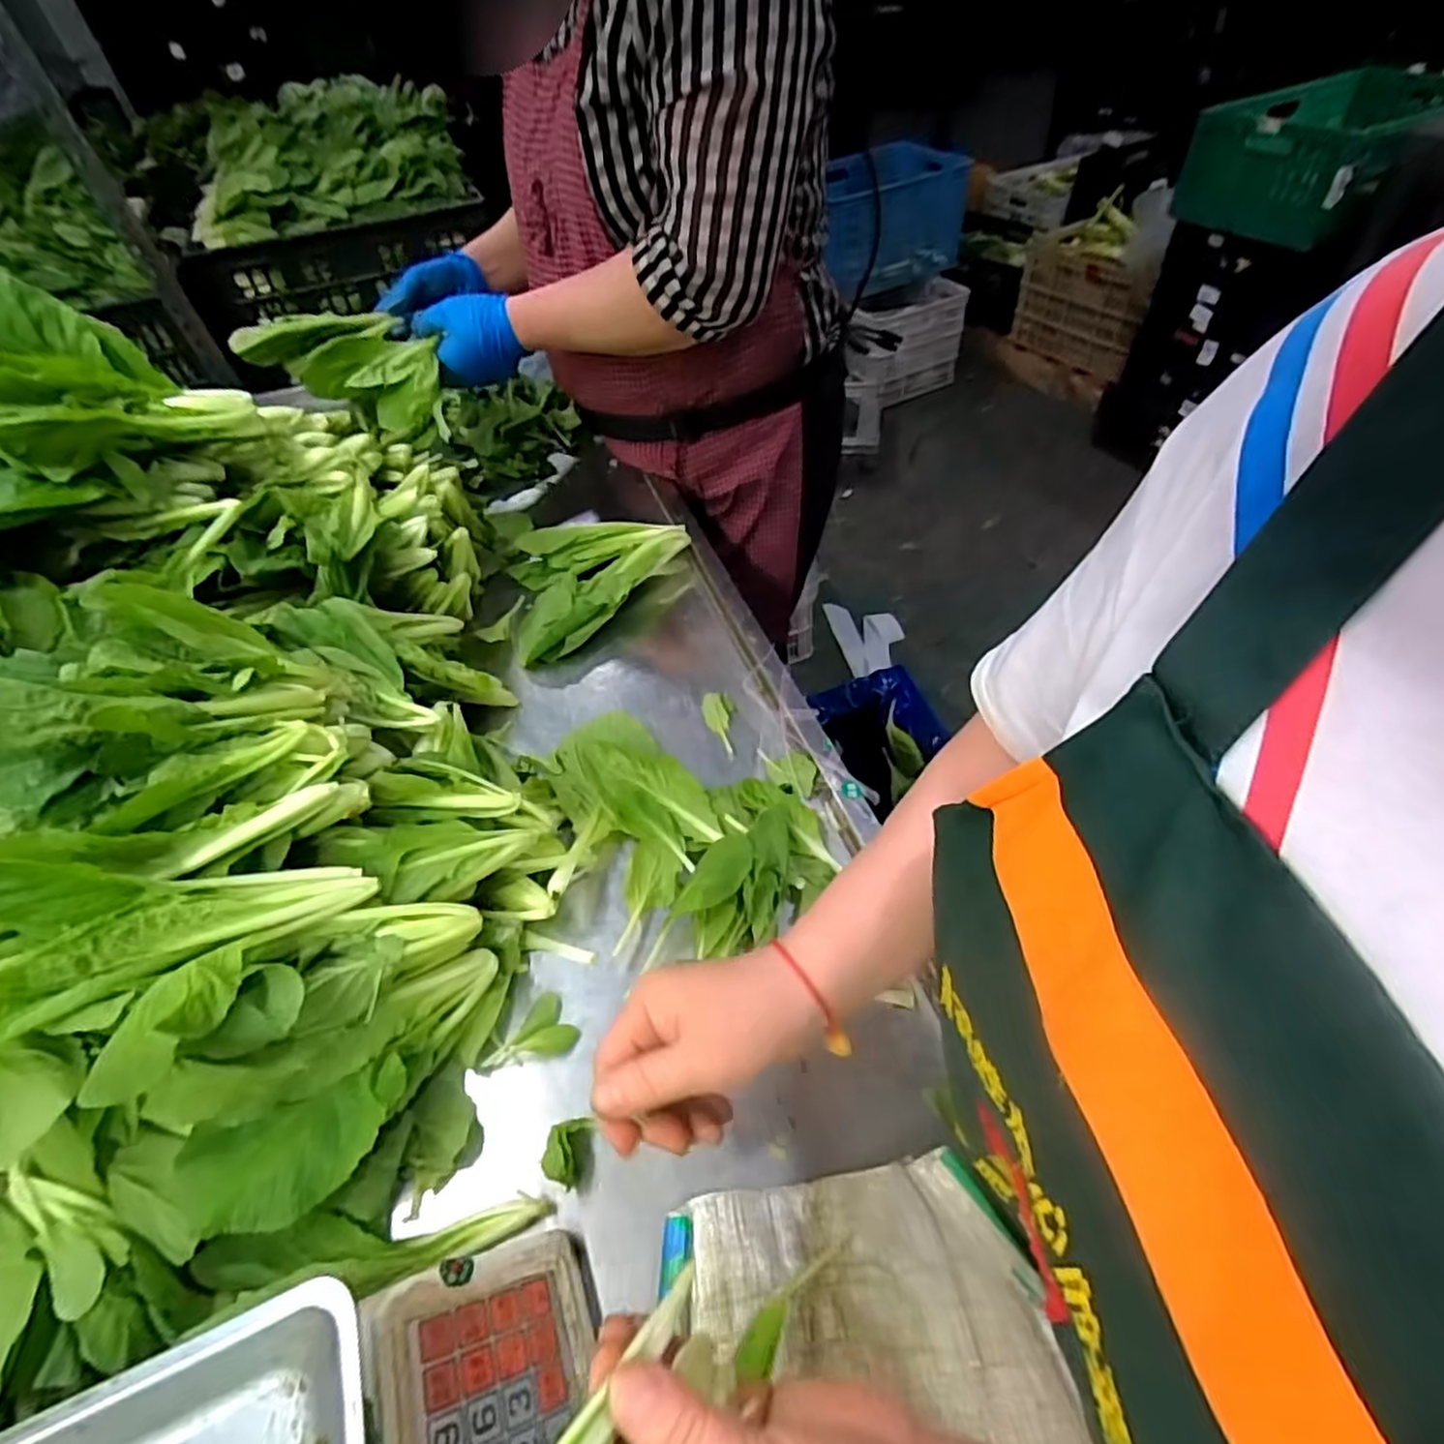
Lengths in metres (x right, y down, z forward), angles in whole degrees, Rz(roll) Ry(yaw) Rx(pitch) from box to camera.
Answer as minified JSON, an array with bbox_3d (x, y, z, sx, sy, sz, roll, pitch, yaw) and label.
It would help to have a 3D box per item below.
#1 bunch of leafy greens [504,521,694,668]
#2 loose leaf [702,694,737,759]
[{"bbox_3d":[-0.127,-0.153,0.733,0.186,0.037,0.180,-12,50,-4],"label":"bunch of leafy greens"},{"bbox_3d":[-0.003,0.002,0.620,0.028,0.009,0.079,-5,50,2],"label":"loose leaf"}]

